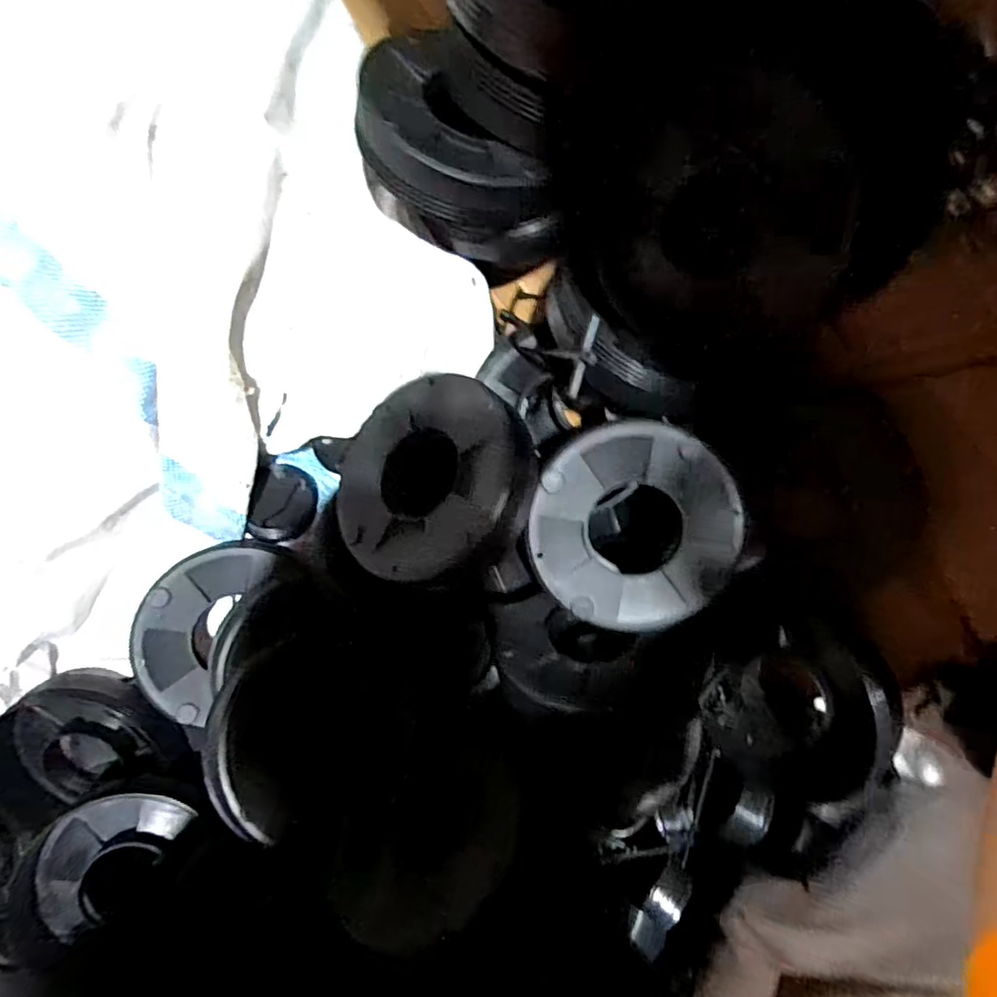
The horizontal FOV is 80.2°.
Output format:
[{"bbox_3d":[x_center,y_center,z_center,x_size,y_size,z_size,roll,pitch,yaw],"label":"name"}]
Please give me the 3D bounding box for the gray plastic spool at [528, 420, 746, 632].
[{"bbox_3d":[0.099,0.020,0.439,0.150,0.042,0.150,1,101,5],"label":"gray plastic spool"}]

